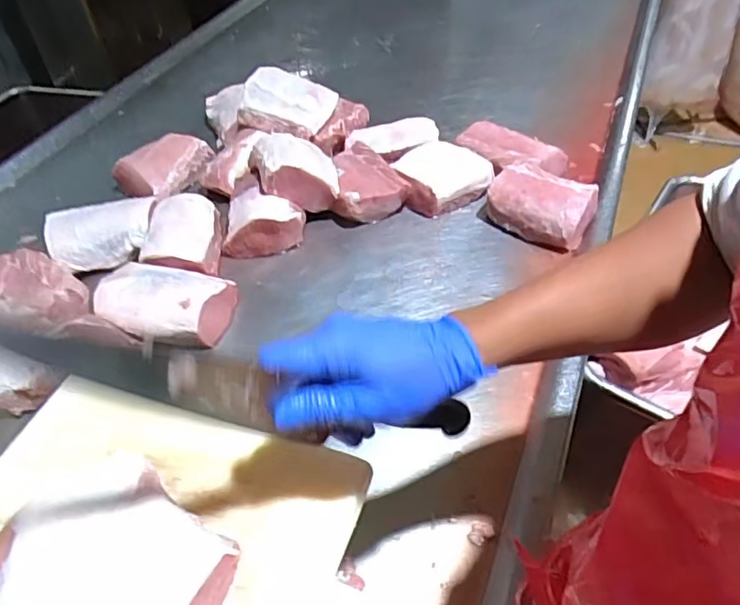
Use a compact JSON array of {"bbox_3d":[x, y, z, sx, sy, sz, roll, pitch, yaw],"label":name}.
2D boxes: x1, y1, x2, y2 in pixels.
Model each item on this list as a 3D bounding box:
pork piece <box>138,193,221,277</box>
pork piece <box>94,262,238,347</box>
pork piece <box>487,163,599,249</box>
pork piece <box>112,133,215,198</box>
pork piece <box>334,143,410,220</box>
[{"bbox_3d":[-0.298,-0.105,0.895,0.101,0.058,0.163,-8,46,-1],"label":"pork piece"},{"bbox_3d":[-0.293,0.003,0.797,0.194,0.057,0.116,2,47,8],"label":"pork piece"},{"bbox_3d":[0.266,-0.156,0.870,0.156,0.060,0.109,28,55,29],"label":"pork piece"},{"bbox_3d":[-0.392,-0.258,1.045,0.149,0.047,0.153,15,50,20],"label":"pork piece"},{"bbox_3d":[-0.013,-0.198,0.940,0.113,0.070,0.140,-16,47,-8],"label":"pork piece"}]

